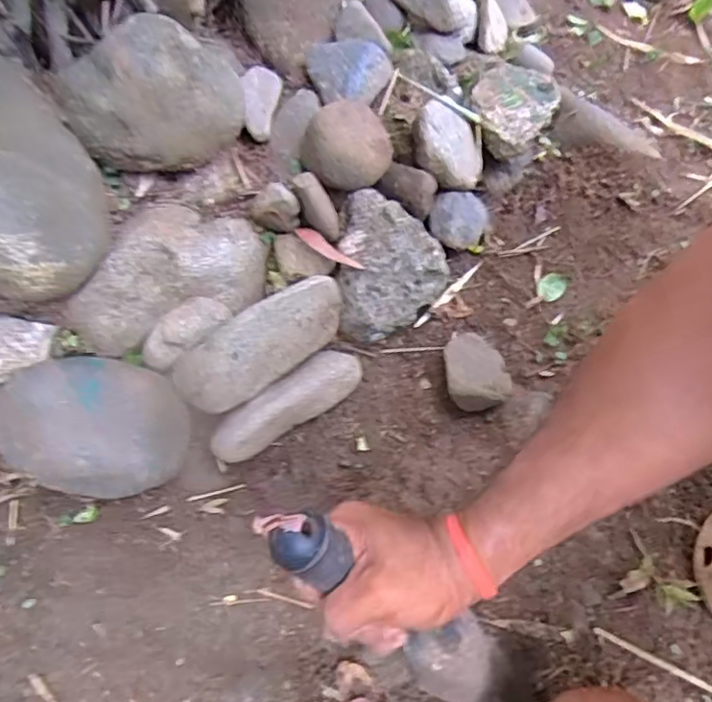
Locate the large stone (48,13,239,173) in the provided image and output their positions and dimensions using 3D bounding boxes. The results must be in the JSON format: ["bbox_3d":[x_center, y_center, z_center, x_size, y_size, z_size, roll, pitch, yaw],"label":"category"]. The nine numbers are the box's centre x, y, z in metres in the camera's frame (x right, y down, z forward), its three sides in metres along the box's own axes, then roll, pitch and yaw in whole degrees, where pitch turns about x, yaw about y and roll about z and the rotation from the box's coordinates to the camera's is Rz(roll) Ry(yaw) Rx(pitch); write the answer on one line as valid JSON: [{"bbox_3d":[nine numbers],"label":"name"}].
[{"bbox_3d":[-0.183,-0.230,0.549,0.154,0.103,0.075,-9,61,-2],"label":"large stone"}]

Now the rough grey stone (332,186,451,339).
[{"bbox_3d":[0.034,-0.078,0.593,0.104,0.067,0.130,10,62,9],"label":"rough grey stone"}]

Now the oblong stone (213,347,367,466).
[{"bbox_3d":[-0.061,0.048,0.558,0.154,0.048,0.044,-34,64,-15],"label":"oblong stone"}]

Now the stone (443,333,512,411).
[{"bbox_3d":[0.113,0.017,0.578,0.061,0.035,0.080,-7,61,-1],"label":"stone"}]

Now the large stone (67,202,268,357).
[{"bbox_3d":[-0.176,-0.081,0.565,0.183,0.078,0.107,-23,62,-9],"label":"large stone"}]

